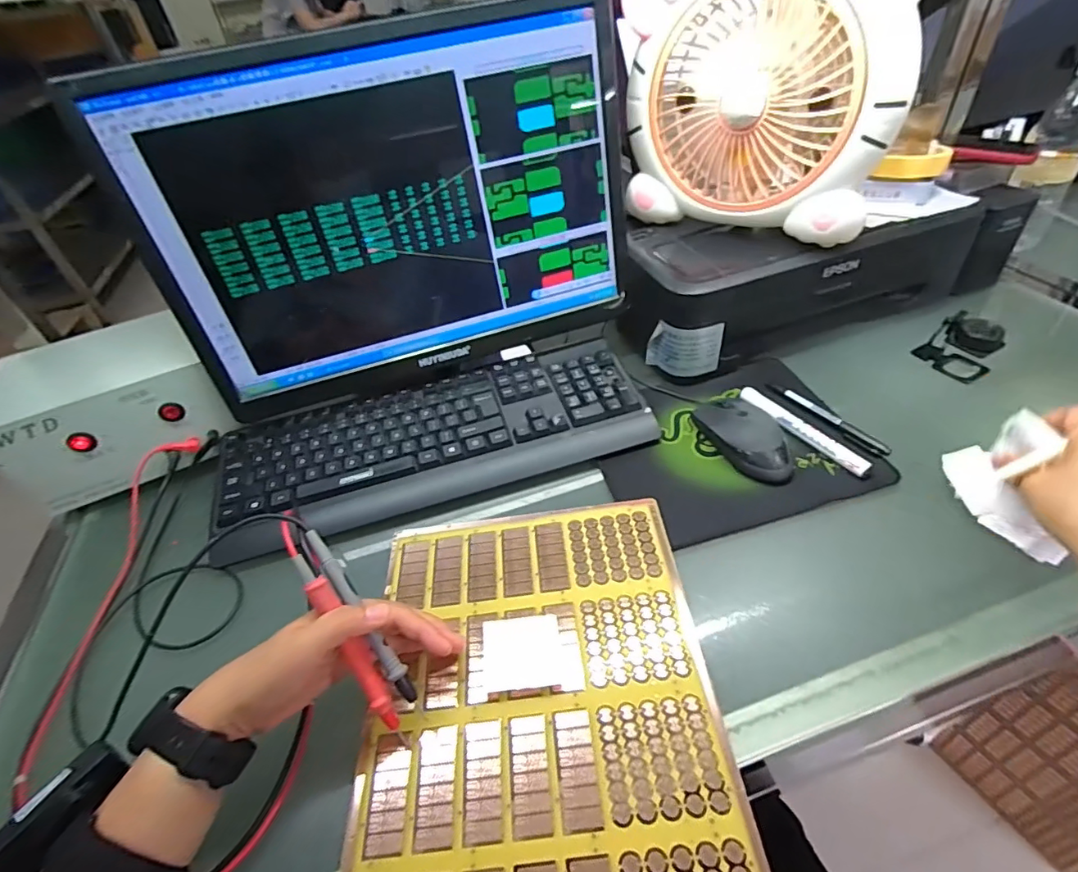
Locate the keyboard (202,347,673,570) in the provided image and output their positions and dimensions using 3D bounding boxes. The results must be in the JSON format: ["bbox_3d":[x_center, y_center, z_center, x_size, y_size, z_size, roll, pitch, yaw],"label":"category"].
[{"bbox_3d":[-0.105,-0.001,0.553,0.434,0.038,0.146,-15,43,-8],"label":"keyboard"}]

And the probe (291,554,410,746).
[{"bbox_3d":[-0.117,0.139,0.343,0.017,0.143,0.020,-29,6,-22],"label":"probe"}]

